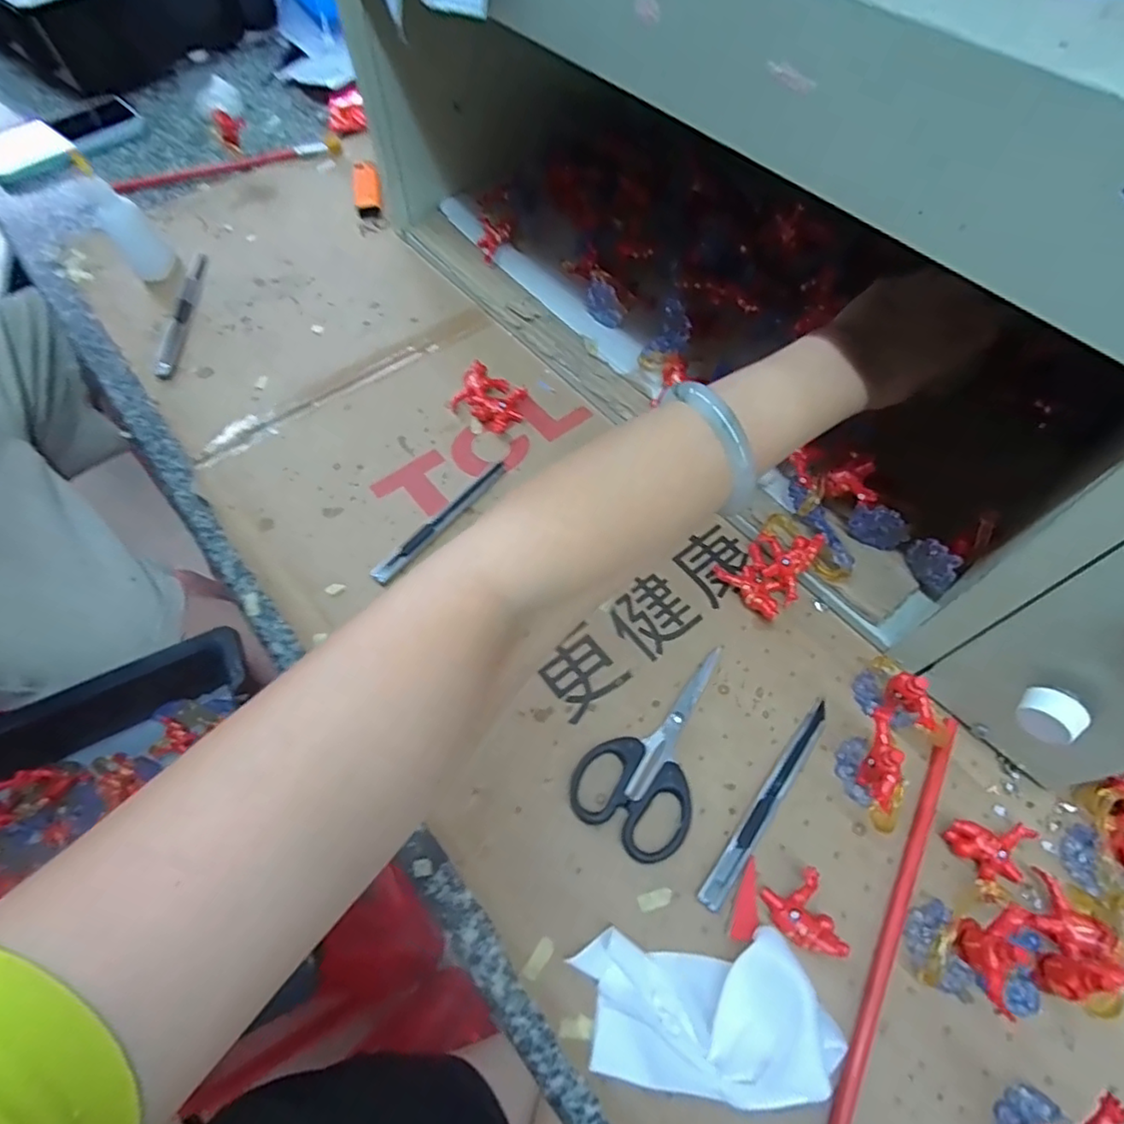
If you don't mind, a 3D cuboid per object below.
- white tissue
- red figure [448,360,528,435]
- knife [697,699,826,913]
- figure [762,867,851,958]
[{"bbox_3d":[0.063,0.204,0.271,0.103,0.032,0.059,1,60,-1],"label":"white tissue"},{"bbox_3d":[-0.056,-0.128,0.468,0.057,0.014,0.051,25,62,13],"label":"red figure"},{"bbox_3d":[0.115,0.130,0.329,0.012,0.008,0.131,35,65,17],"label":"knife"},{"bbox_3d":[0.119,0.175,0.297,0.028,0.015,0.037,-7,60,-6],"label":"figure"}]

